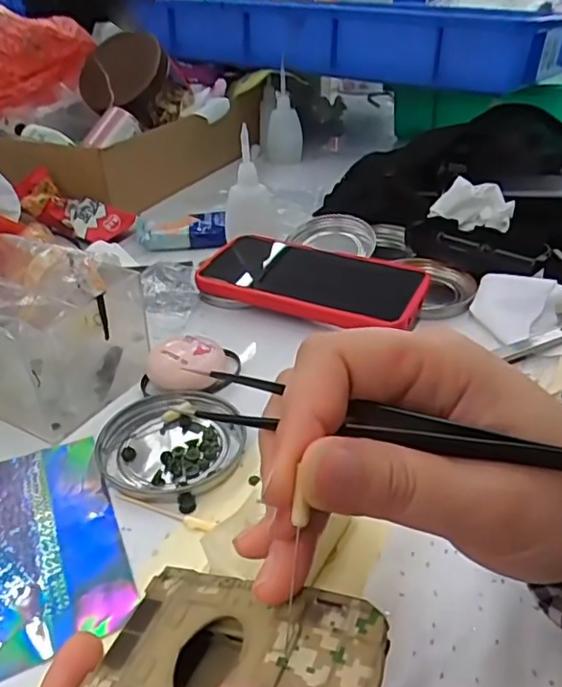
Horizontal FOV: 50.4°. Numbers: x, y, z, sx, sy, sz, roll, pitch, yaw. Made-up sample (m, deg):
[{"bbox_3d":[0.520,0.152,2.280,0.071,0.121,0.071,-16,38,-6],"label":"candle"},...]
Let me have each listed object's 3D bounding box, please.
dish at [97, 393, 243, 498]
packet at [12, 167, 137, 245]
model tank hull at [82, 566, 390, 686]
[{"bbox_3d":[-0.062,0.054,0.328,0.079,0.008,0.074,0,34,2],"label":"dish"},{"bbox_3d":[-0.206,-0.133,0.577,0.117,0.028,0.047,25,39,6],"label":"packet"},{"bbox_3d":[-0.016,0.089,0.165,0.093,0.013,0.048,-14,21,41],"label":"model tank hull"}]

